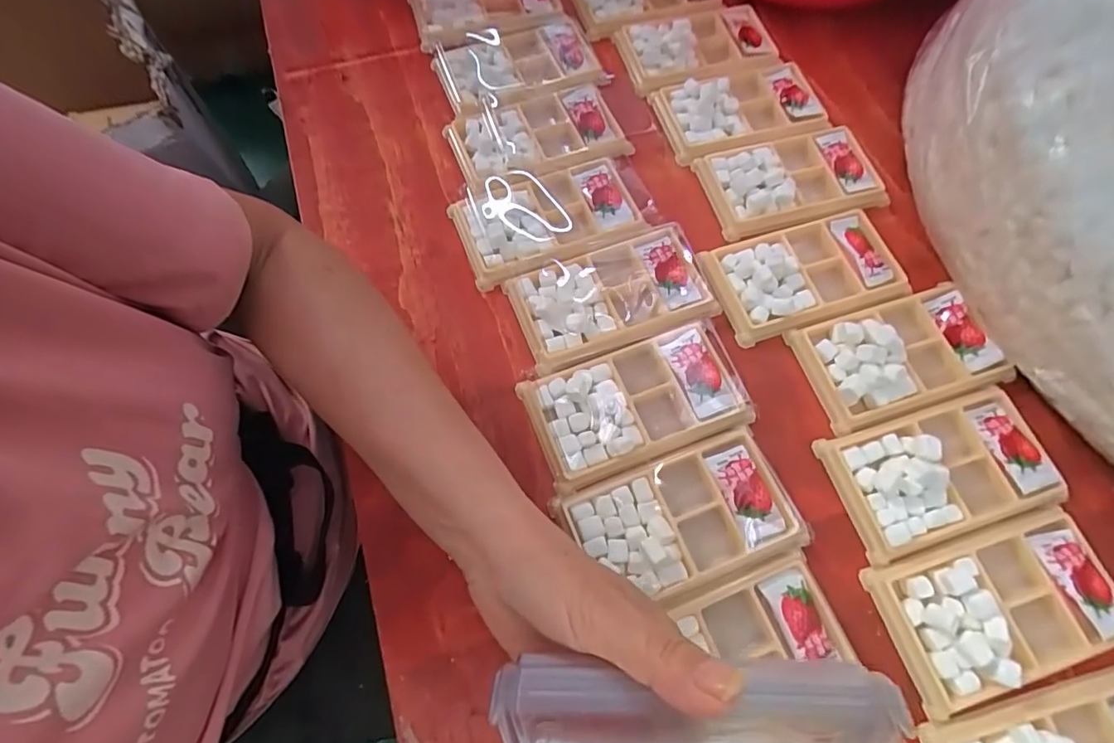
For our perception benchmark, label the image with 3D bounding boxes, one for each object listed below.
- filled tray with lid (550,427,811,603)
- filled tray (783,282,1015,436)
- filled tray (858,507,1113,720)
[{"bbox_3d":[0.074,0.089,0.322,0.132,0.018,0.077,-18,69,-7],"label":"filled tray with lid"},{"bbox_3d":[0.234,-0.013,0.362,0.126,0.019,0.077,-16,69,-6],"label":"filled tray"},{"bbox_3d":[0.256,0.134,0.307,0.132,0.021,0.079,-15,69,-6],"label":"filled tray"}]

